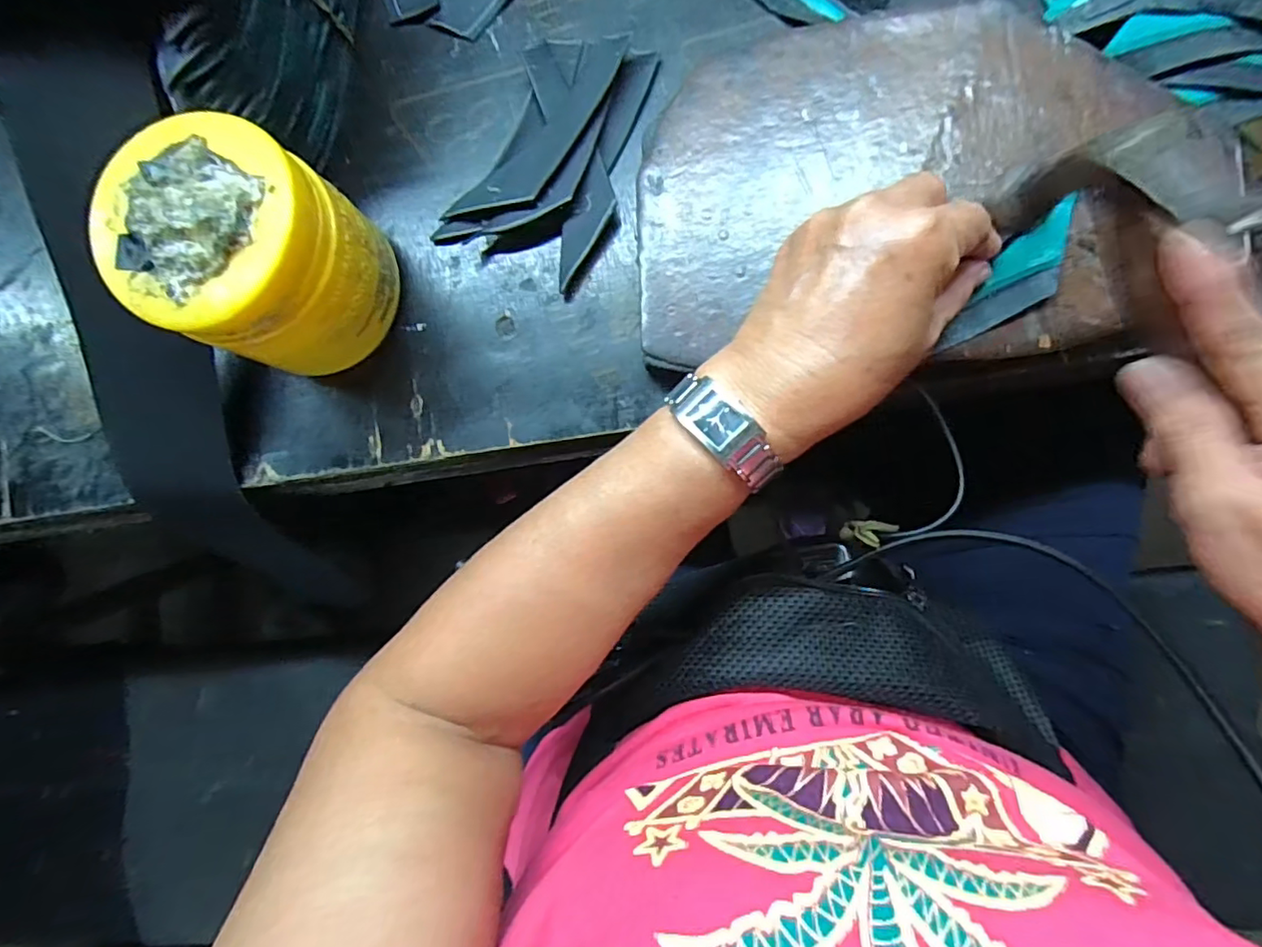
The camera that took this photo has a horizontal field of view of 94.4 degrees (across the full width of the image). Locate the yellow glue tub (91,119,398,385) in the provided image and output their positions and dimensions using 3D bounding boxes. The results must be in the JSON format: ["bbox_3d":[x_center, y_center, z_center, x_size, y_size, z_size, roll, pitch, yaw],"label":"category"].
[{"bbox_3d":[-0.171,-0.100,0.275,0.085,0.085,0.087,0,88,7],"label":"yellow glue tub"}]

